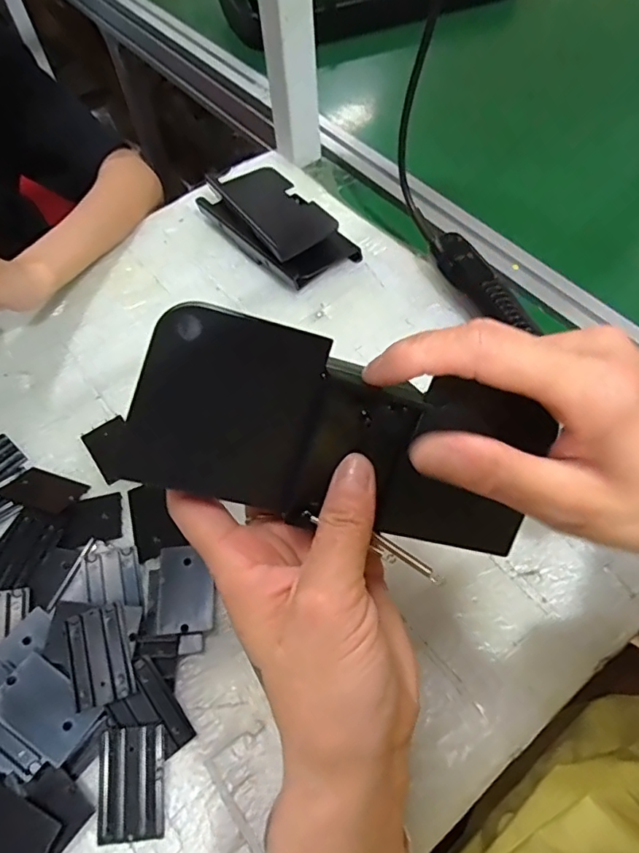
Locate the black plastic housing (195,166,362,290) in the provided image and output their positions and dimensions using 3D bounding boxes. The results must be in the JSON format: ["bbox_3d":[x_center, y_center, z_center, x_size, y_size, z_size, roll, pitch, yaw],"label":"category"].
[{"bbox_3d":[-0.042,-0.211,0.541,0.095,0.043,0.168,-35,63,-19],"label":"black plastic housing"}]

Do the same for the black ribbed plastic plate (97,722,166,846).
[{"bbox_3d":[-0.106,0.200,0.300,0.037,0.010,0.054,-5,58,-2],"label":"black ribbed plastic plate"}]

